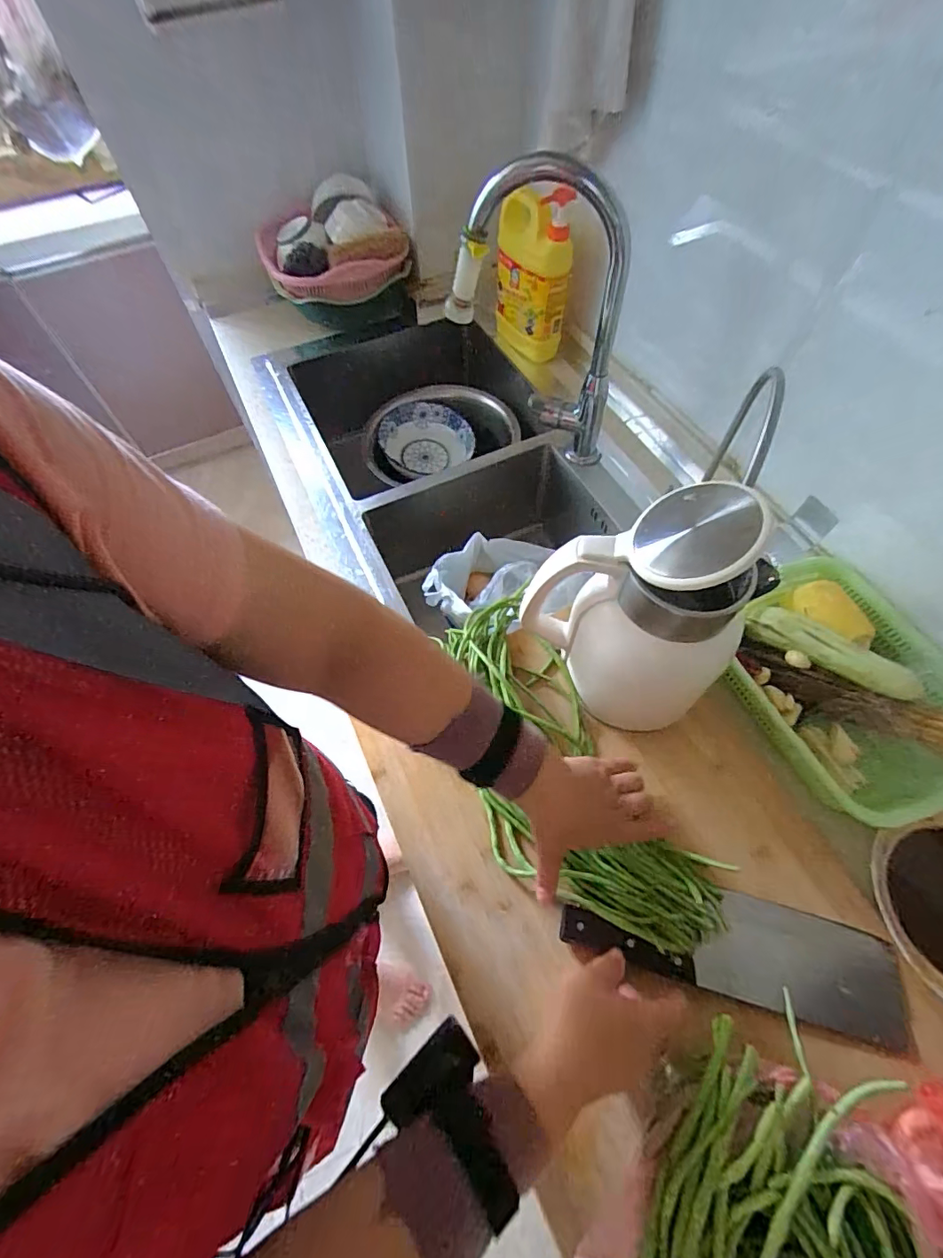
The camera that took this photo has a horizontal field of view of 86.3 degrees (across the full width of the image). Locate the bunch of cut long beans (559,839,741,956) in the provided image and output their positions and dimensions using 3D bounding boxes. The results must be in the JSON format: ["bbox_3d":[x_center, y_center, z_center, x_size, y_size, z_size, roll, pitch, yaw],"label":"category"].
[{"bbox_3d":[0.160,0.241,0.469,0.142,0.035,0.088,11,62,8],"label":"bunch of cut long beans"}]

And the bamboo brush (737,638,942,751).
[{"bbox_3d":[0.452,0.090,0.514,0.336,0.038,0.049,24,64,33],"label":"bamboo brush"}]

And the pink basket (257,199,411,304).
[{"bbox_3d":[-0.250,-0.697,0.928,0.266,0.077,0.223,-19,62,-8],"label":"pink basket"}]

